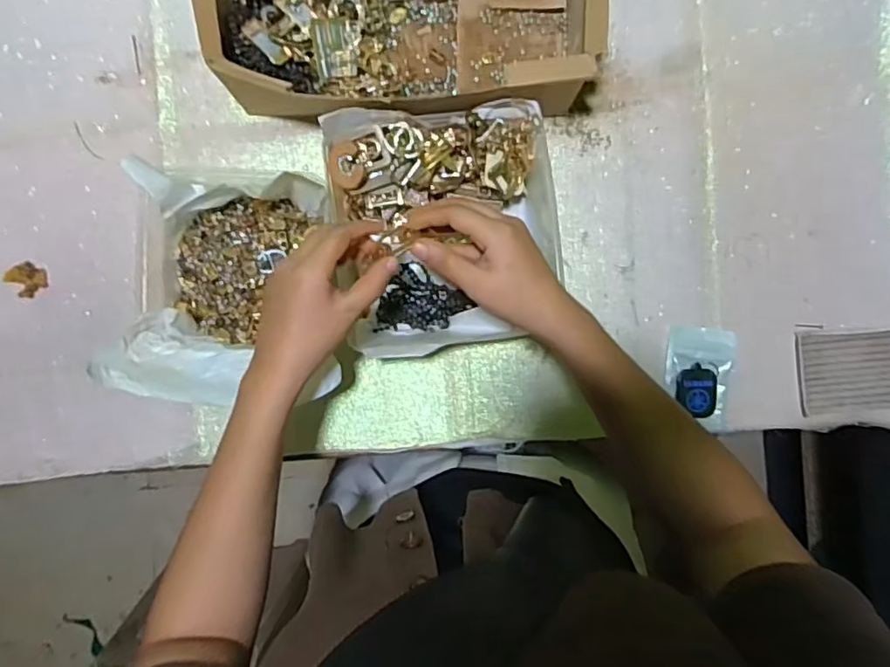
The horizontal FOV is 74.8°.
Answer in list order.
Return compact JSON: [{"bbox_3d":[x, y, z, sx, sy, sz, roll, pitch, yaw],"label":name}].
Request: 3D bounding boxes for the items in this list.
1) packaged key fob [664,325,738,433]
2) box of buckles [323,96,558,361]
[{"bbox_3d":[0.254,0.044,0.580,0.069,0.014,0.097,5,93,-1],"label":"packaged key fob"},{"bbox_3d":[0.004,-0.093,0.534,0.197,0.083,0.207,-8,93,-1],"label":"box of buckles"}]

